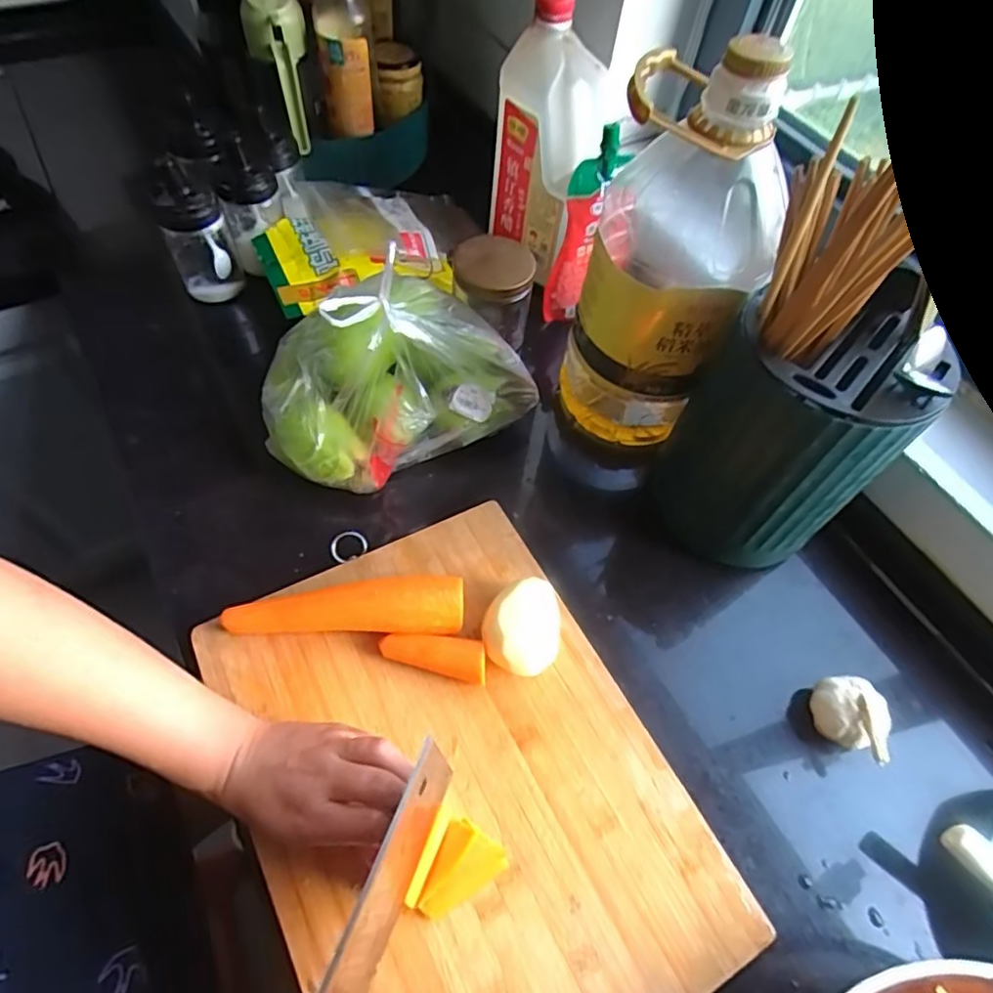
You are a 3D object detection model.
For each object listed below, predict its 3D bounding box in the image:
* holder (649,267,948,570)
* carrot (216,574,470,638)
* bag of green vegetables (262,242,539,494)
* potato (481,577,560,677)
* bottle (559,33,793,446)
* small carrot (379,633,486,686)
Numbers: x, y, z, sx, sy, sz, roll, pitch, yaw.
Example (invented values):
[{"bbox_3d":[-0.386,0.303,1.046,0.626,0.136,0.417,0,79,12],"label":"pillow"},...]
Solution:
[{"bbox_3d":[0.224,-0.044,0.492,0.144,0.205,0.136,32,62,14],"label":"holder"},{"bbox_3d":[-0.114,0.085,0.454,0.178,0.043,0.041,0,59,-5],"label":"carrot"},{"bbox_3d":[-0.085,-0.122,0.520,0.246,0.147,0.165,-13,61,-12],"label":"bag of green vegetables"},{"bbox_3d":[0.019,0.100,0.459,0.056,0.040,0.069,8,59,0],"label":"potato"},{"bbox_3d":[0.143,-0.189,0.514,0.129,0.306,0.134,10,59,1],"label":"bottle"},{"bbox_3d":[-0.047,0.117,0.452,0.080,0.022,0.028,15,59,4],"label":"small carrot"}]

